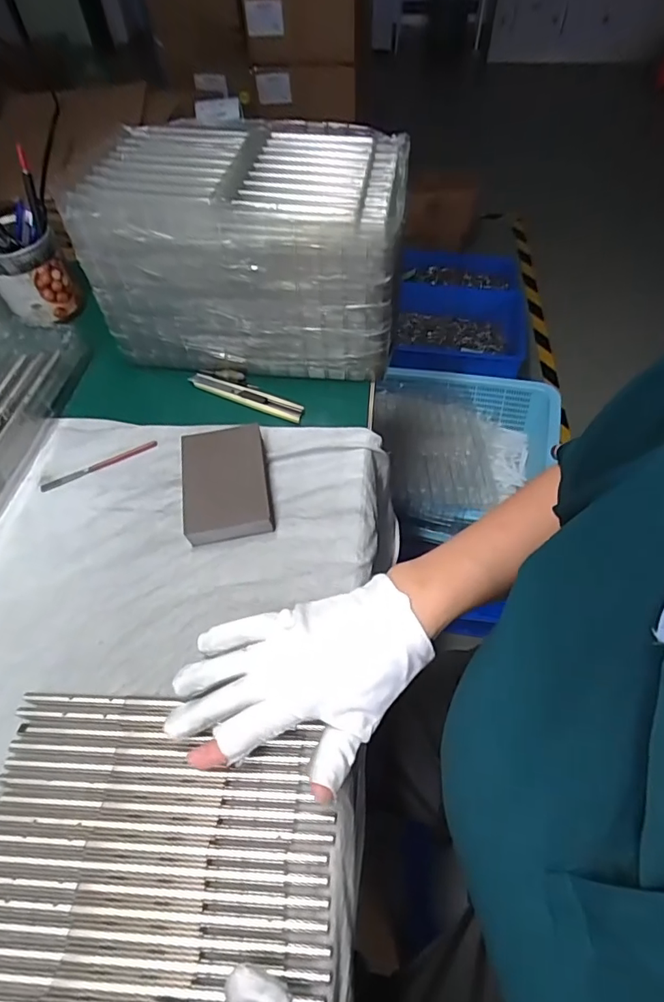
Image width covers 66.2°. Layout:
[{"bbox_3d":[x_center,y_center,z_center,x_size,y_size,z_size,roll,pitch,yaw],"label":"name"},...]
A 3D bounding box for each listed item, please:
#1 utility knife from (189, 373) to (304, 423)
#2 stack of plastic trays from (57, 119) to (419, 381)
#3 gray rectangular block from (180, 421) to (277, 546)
[{"bbox_3d":[-0.087,-0.107,0.513,0.128,0.009,0.019,23,60,18],"label":"utility knife"},{"bbox_3d":[-0.073,-0.247,0.508,0.270,0.166,0.169,4,56,6],"label":"stack of plastic trays"},{"bbox_3d":[-0.089,-0.015,0.432,0.069,0.029,0.098,-9,56,-3],"label":"gray rectangular block"}]

